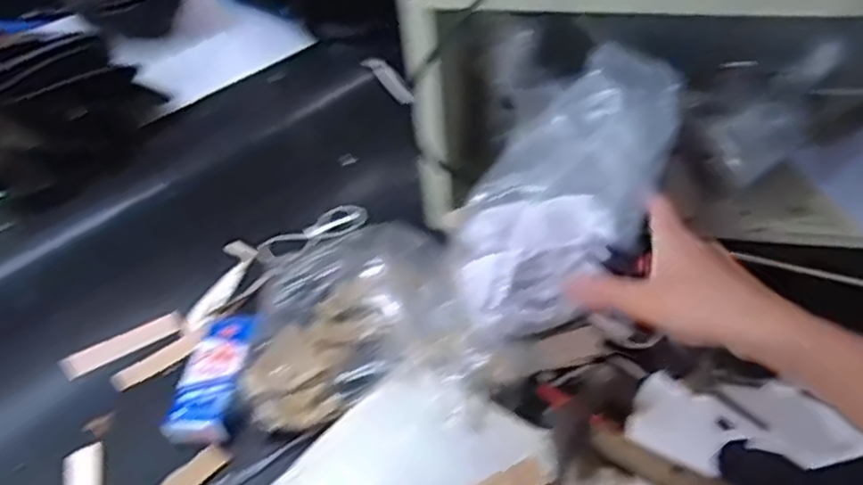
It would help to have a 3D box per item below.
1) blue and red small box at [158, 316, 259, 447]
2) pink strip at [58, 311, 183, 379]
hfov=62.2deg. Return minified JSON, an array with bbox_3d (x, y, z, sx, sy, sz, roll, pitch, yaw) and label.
[{"bbox_3d":[-0.164,0.098,0.542,0.051,0.019,0.109,-1,40,6],"label":"blue and red small box"},{"bbox_3d":[-0.254,0.084,0.592,0.095,0.004,0.019,-25,71,-23],"label":"pink strip"}]

